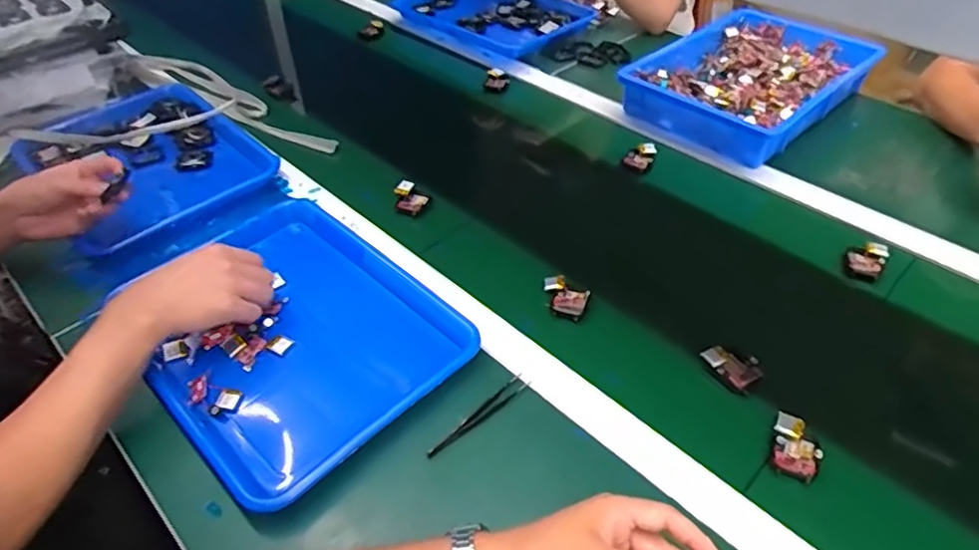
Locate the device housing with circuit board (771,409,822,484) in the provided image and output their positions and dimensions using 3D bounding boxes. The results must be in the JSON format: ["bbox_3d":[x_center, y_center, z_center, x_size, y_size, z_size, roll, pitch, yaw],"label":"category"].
[{"bbox_3d":[0.259,0.146,0.521,0.039,0.013,0.052,20,48,21],"label":"device housing with circuit board"}]

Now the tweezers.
[{"bbox_3d":[-0.008,0.125,0.552,0.112,0.009,0.015,-33,52,-28],"label":"tweezers"}]

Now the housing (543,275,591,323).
[{"bbox_3d":[0.080,0.024,0.652,0.053,0.014,0.039,30,53,28],"label":"housing"}]

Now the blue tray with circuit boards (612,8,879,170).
[{"bbox_3d":[0.404,-0.306,0.954,0.376,0.060,0.260,-33,52,-27],"label":"blue tray with circuit boards"}]

